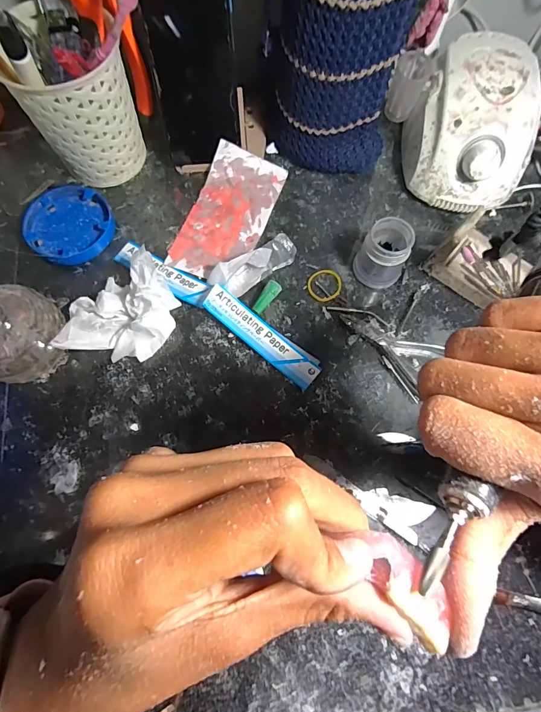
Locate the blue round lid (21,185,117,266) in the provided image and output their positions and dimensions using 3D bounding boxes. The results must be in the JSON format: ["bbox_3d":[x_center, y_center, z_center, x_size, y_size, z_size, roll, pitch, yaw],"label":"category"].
[{"bbox_3d":[-0.196,-0.129,0.364,0.081,0.012,0.078,0,72,-1],"label":"blue round lid"}]

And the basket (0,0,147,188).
[{"bbox_3d":[-0.173,-0.218,0.343,0.092,0.110,0.079,18,73,5],"label":"basket"}]

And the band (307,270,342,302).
[{"bbox_3d":[0.051,-0.066,0.351,0.032,0.004,0.032,0,72,-1],"label":"band"}]

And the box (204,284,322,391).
[{"bbox_3d":[-0.007,-0.017,0.325,0.114,0.011,0.027,40,79,4],"label":"box"}]

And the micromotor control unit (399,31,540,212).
[{"bbox_3d":[0.187,-0.218,0.362,0.100,0.083,0.139,2,72,0],"label":"micromotor control unit"}]

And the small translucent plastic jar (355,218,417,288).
[{"bbox_3d":[0.102,-0.090,0.336,0.042,0.049,0.041,0,72,-1],"label":"small translucent plastic jar"}]

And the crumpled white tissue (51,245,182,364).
[{"bbox_3d":[-0.134,-0.040,0.322,0.100,0.035,0.098,-32,76,-10],"label":"crumpled white tissue"}]

